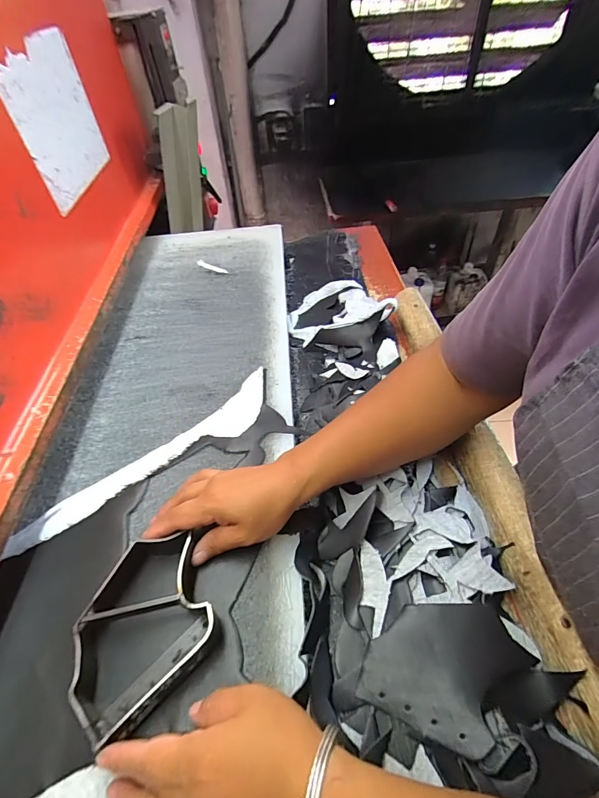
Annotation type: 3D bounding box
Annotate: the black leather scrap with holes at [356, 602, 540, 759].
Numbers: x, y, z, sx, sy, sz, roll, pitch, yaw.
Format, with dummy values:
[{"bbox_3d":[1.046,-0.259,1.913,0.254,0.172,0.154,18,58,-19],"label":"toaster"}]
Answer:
[{"bbox_3d":[0.118,0.217,0.319,0.096,0.018,0.114,33,58,29],"label":"black leather scrap with holes"}]

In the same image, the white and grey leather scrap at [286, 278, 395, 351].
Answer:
[{"bbox_3d":[0.056,-0.151,0.631,0.138,0.068,0.191,-18,48,-12],"label":"white and grey leather scrap"}]

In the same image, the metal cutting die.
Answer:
[{"bbox_3d":[-0.127,0.190,0.325,0.116,0.043,0.144,-5,48,-1],"label":"metal cutting die"}]

